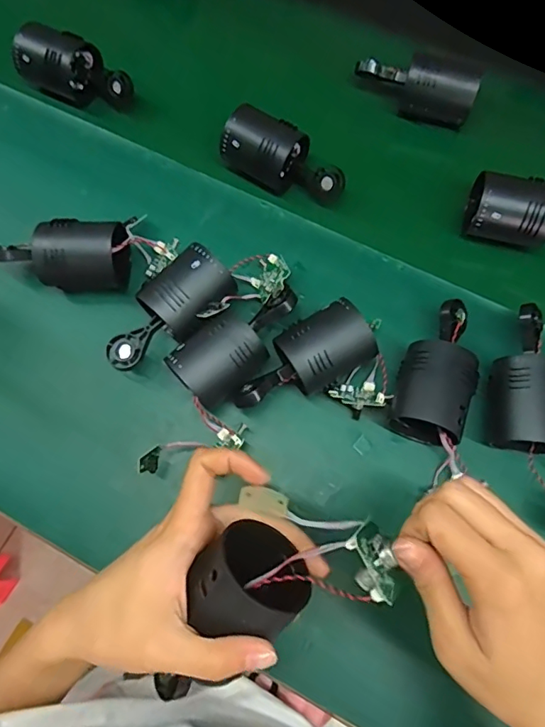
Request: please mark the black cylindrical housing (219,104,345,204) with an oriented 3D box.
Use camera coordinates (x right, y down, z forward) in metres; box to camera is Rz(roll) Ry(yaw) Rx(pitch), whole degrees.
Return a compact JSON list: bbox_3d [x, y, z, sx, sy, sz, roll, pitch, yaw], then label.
[{"bbox_3d":[0.009,-0.185,0.470,0.115,0.050,0.052,27,75,-7],"label":"black cylindrical housing"}]

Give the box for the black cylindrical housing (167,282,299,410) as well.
[{"bbox_3d":[-0.026,-0.017,0.408,0.051,0.057,0.112,41,78,13],"label":"black cylindrical housing"}]

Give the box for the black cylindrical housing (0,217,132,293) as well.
[{"bbox_3d":[-0.181,-0.091,0.436,0.114,0.062,0.054,6,73,4],"label":"black cylindrical housing"}]

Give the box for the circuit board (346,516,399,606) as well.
[{"bbox_3d":[0.048,0.099,0.252,0.022,0.015,0.038,2,68,-39],"label":"circuit board"}]

